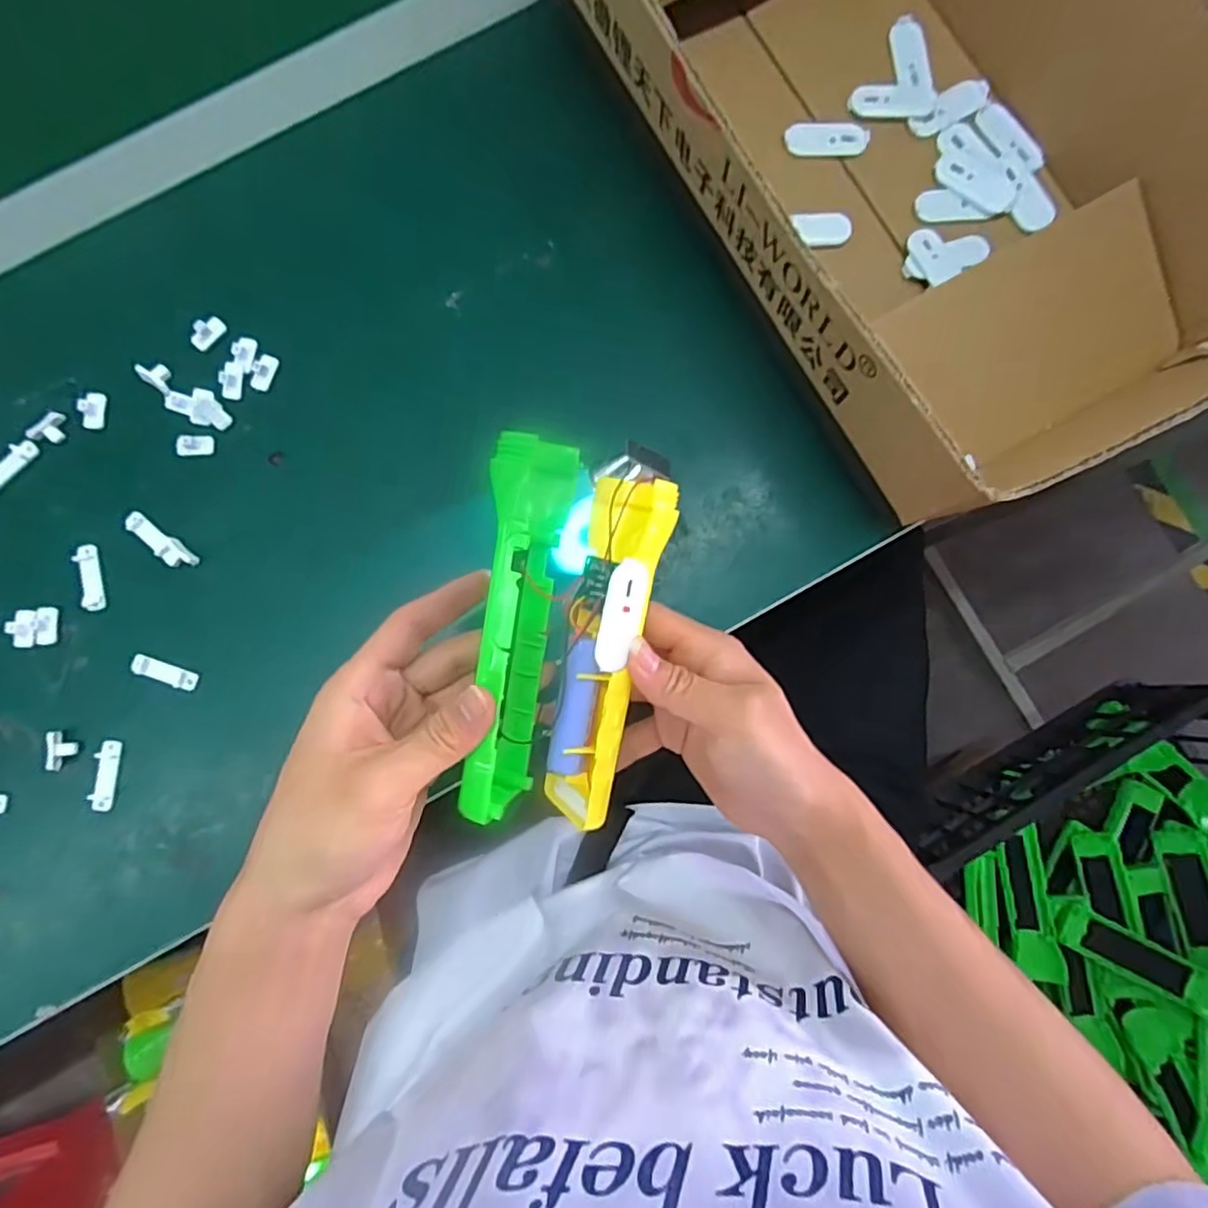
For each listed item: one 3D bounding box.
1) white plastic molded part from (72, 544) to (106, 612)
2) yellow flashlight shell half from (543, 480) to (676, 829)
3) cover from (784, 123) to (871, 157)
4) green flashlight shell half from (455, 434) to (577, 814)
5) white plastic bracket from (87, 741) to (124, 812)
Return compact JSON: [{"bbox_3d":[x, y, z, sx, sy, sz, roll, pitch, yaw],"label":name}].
[{"bbox_3d":[-0.288,-0.015,0.351,0.011,0.004,0.038,-12,85,-3],"label":"white plastic molded part"},{"bbox_3d":[0.000,0.021,0.289,0.037,0.041,0.162,11,92,-1],"label":"yellow flashlight shell half"},{"bbox_3d":[0.131,-0.273,0.368,0.048,0.004,0.019,-2,84,0],"label":"cover"},{"bbox_3d":[-0.037,0.012,0.270,0.029,0.045,0.160,8,101,-1],"label":"green flashlight shell half"},{"bbox_3d":[-0.271,0.093,0.341,0.011,0.008,0.036,3,85,-2],"label":"white plastic bracket"}]

